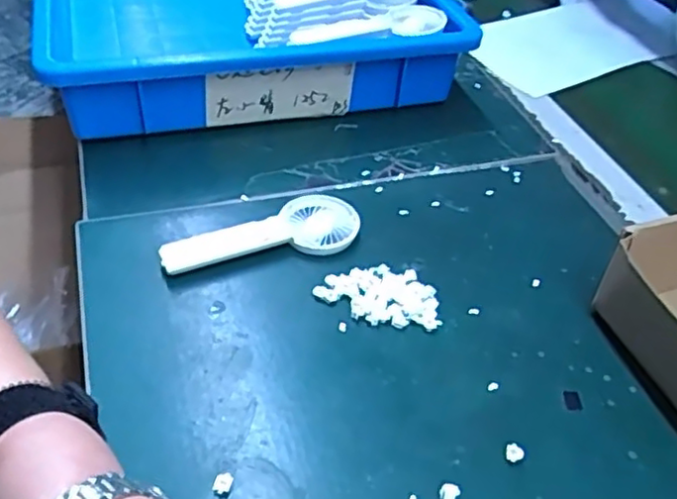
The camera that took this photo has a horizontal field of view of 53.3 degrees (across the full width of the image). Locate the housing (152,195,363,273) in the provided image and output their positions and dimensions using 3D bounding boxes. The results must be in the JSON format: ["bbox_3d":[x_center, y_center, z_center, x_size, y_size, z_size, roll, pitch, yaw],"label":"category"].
[{"bbox_3d":[-0.056,-0.013,0.487,0.143,0.017,0.058,-10,44,-16],"label":"housing"}]

